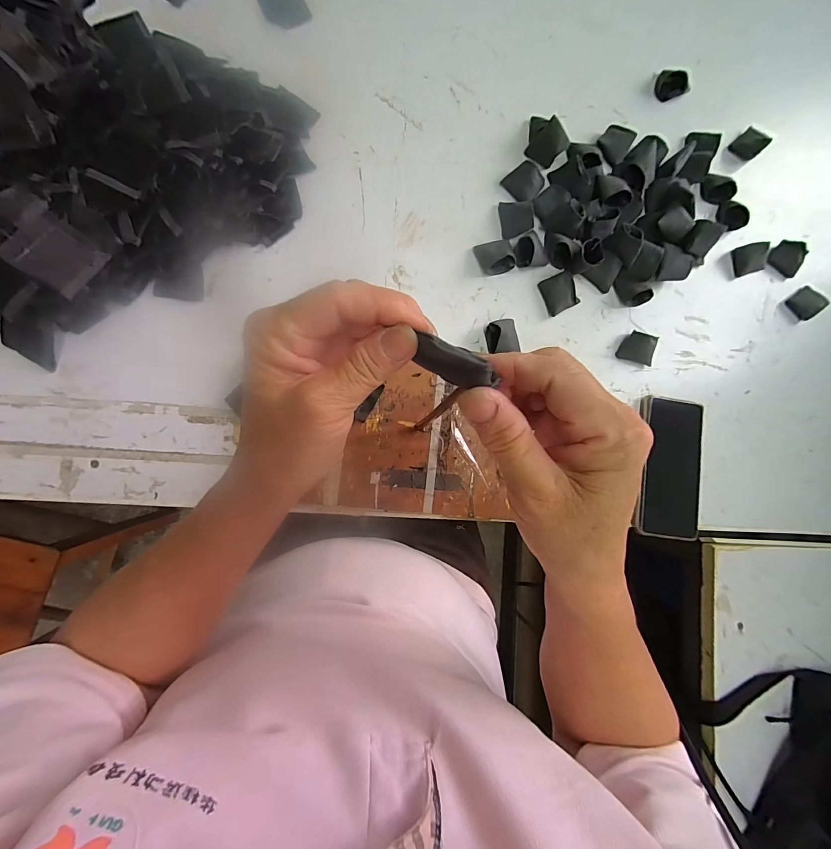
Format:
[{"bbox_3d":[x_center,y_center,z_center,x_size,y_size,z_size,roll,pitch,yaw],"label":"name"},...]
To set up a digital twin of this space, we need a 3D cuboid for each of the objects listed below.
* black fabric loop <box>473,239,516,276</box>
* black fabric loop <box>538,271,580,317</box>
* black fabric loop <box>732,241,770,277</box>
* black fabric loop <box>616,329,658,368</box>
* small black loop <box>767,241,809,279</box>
[{"bbox_3d":[0.092,-0.191,0.408,0.041,0.023,0.037,-15,87,-9],"label":"black fabric loop"},{"bbox_3d":[0.166,-0.151,0.419,0.034,0.017,0.043,-18,88,-9],"label":"black fabric loop"},{"bbox_3d":[0.418,-0.208,0.452,0.037,0.022,0.034,-17,88,-9],"label":"black fabric loop"},{"bbox_3d":[0.263,-0.089,0.424,0.042,0.021,0.031,18,83,-6],"label":"black fabric loop"},{"bbox_3d":[0.472,-0.210,0.458,0.035,0.020,0.042,-44,92,-9],"label":"small black loop"}]

